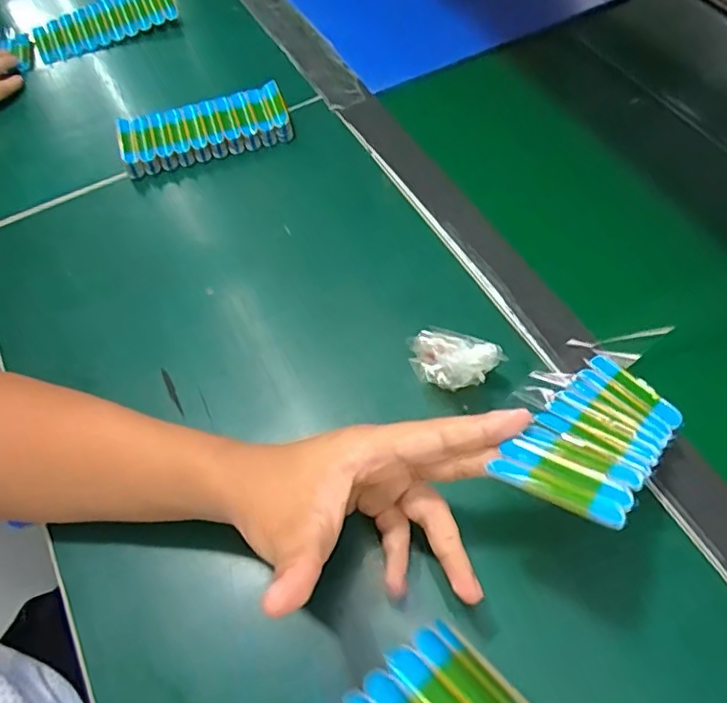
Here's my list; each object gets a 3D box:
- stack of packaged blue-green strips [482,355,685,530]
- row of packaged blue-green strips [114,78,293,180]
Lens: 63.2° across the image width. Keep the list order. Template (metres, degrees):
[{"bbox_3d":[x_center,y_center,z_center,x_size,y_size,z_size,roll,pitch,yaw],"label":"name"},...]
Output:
[{"bbox_3d":[0.127,0.045,0.318,0.061,0.021,0.154,38,35,21],"label":"stack of packaged blue-green strips"},{"bbox_3d":[-0.146,-0.204,0.546,0.152,0.025,0.061,-18,61,-8],"label":"row of packaged blue-green strips"}]

